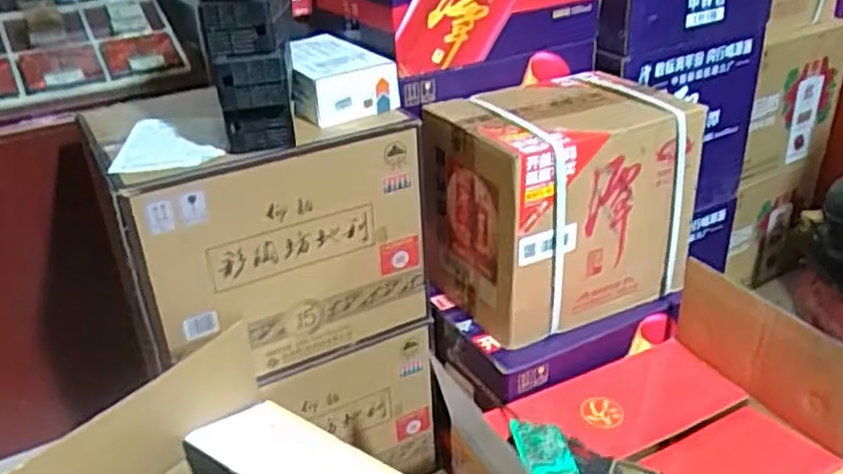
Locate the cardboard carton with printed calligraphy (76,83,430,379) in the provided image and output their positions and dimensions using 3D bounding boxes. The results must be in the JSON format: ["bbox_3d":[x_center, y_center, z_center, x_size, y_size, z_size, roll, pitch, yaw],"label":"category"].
[{"bbox_3d":[-0.233,-0.021,1.048,0.387,0.308,0.275,-19,33,-26],"label":"cardboard carton with printed calligraphy"}]

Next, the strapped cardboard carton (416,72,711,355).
[{"bbox_3d":[0.199,-0.052,1.074,0.342,0.283,0.216,-15,31,-20],"label":"strapped cardboard carton"}]

